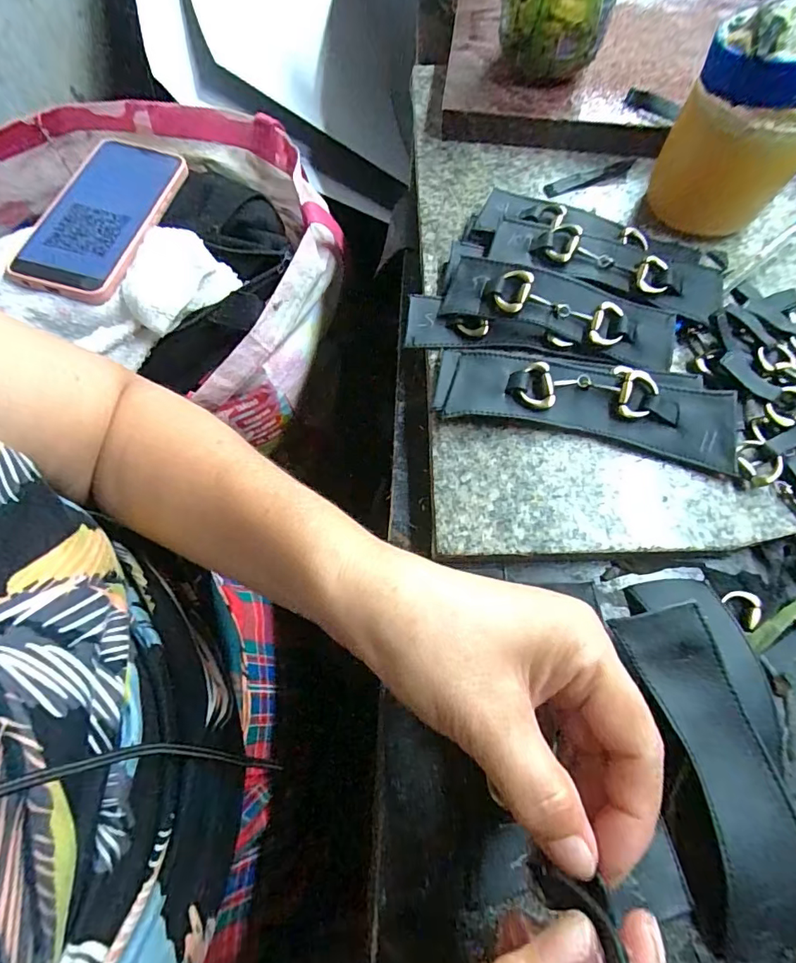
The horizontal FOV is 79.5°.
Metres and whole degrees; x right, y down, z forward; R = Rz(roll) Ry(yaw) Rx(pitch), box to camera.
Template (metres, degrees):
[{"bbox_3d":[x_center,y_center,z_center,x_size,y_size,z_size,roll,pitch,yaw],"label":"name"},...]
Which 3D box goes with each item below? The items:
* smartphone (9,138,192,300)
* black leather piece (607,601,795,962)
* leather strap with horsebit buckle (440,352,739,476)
[{"bbox_3d":[-0.246,-0.220,0.396,0.086,0.014,0.168,12,69,5],"label":"smartphone"},{"bbox_3d":[0.134,0.120,0.200,0.040,0.012,0.130,-15,71,1],"label":"black leather piece"},{"bbox_3d":[0.103,-0.040,0.258,0.150,0.018,0.041,11,68,5],"label":"leather strap with horsebit buckle"}]

